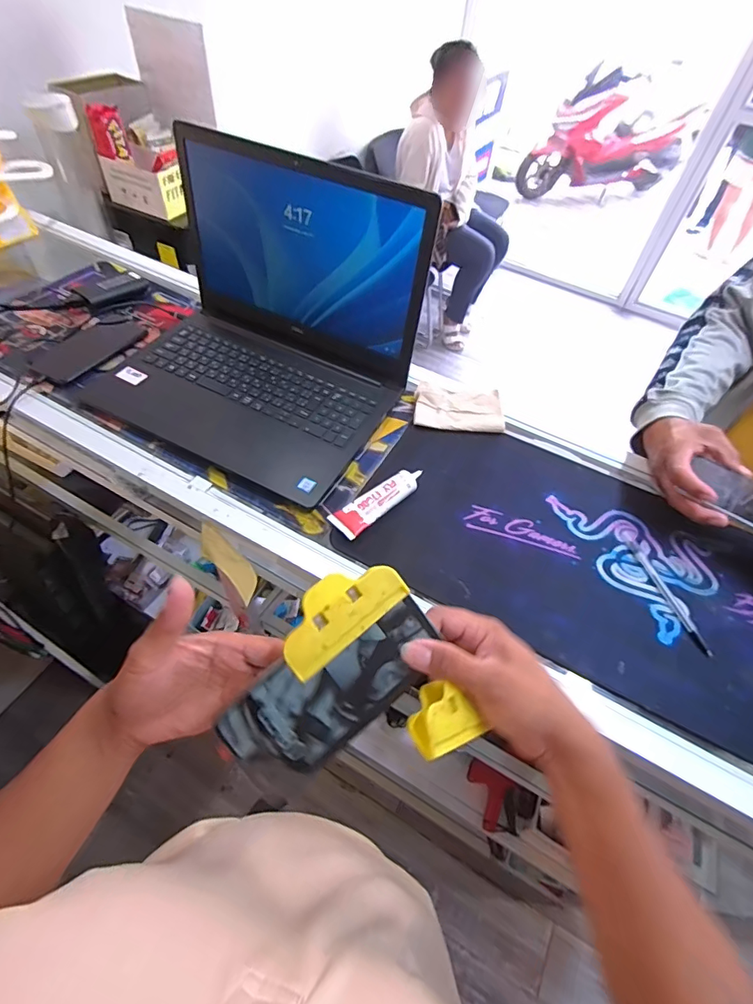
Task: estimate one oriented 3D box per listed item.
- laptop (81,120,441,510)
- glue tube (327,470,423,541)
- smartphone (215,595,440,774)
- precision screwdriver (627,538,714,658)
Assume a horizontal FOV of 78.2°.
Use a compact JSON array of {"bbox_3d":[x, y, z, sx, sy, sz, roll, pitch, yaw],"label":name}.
[{"bbox_3d":[-0.168,-0.229,0.592,0.372,0.236,0.288,24,54,13],"label":"laptop"},{"bbox_3d":[0.003,-0.002,0.570,0.125,0.026,0.042,-33,62,-27],"label":"glue tube"},{"bbox_3d":[-0.026,0.129,0.328,0.155,0.004,0.070,-35,91,-16],"label":"smartphone"},{"bbox_3d":[0.334,0.104,0.534,0.012,0.006,0.148,-10,54,-13],"label":"precision screwdriver"}]

